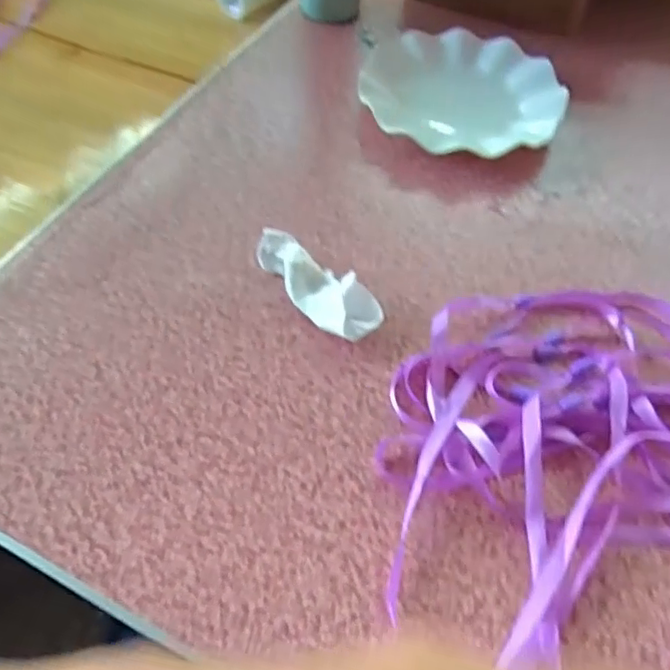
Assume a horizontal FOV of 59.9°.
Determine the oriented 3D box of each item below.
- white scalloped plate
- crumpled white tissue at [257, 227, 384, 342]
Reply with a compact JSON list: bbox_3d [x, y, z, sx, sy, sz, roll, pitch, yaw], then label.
[{"bbox_3d":[0.117,-0.229,0.548,0.178,0.021,0.183,5,56,1],"label":"white scalloped plate"},{"bbox_3d":[-0.013,-0.036,0.415,0.037,0.024,0.109,-37,65,-24],"label":"crumpled white tissue"}]

